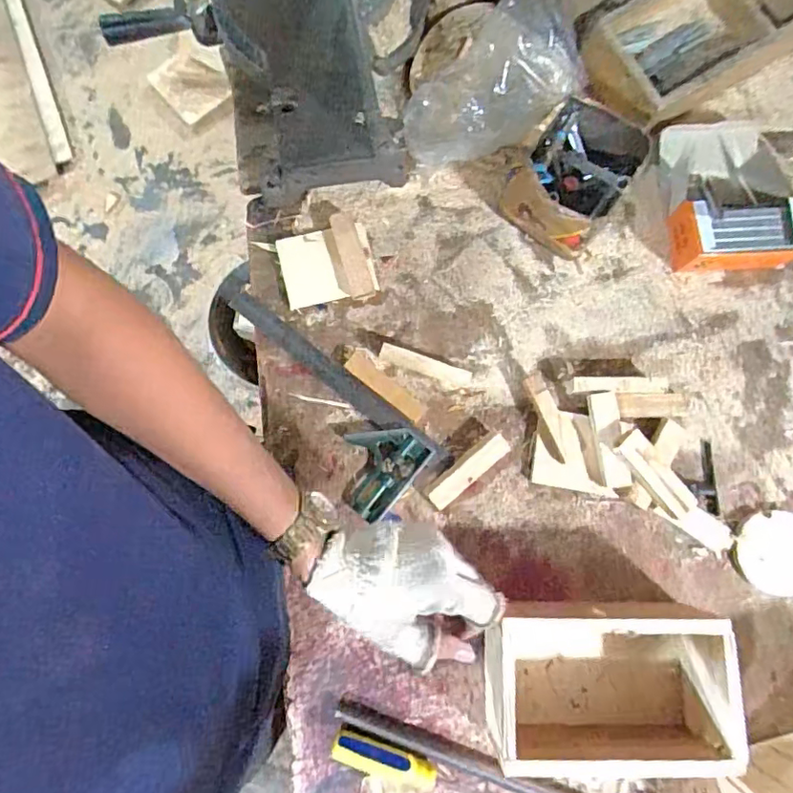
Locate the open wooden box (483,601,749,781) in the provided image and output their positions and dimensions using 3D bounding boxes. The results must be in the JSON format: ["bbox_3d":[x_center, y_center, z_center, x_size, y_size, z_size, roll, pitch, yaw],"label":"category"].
[{"bbox_3d":[0.182,0.251,0.495,0.194,0.081,0.119,-1,78,-2],"label":"open wooden box"}]

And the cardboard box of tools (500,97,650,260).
[{"bbox_3d":[0.185,-0.228,0.600,0.107,0.086,0.124,36,81,6],"label":"cardboard box of tools"}]

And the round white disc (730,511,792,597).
[{"bbox_3d":[0.378,0.156,0.561,0.079,0.012,0.080,0,79,0],"label":"round white disc"}]

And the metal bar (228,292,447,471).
[{"bbox_3d":[-0.064,-0.021,0.594,0.281,0.011,0.028,38,87,6],"label":"metal bar"}]

